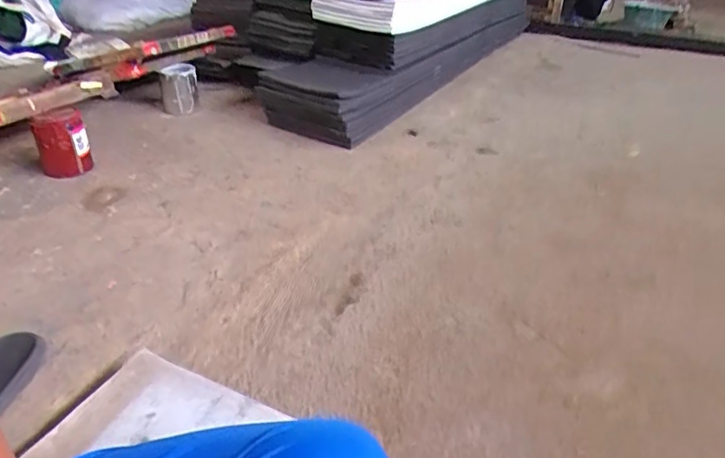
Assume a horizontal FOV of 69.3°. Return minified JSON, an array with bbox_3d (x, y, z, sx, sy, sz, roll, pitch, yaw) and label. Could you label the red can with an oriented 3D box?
[{"bbox_3d":[-0.693,-0.195,1.214,0.109,0.135,0.108,-16,37,-26],"label":"red can"}]

